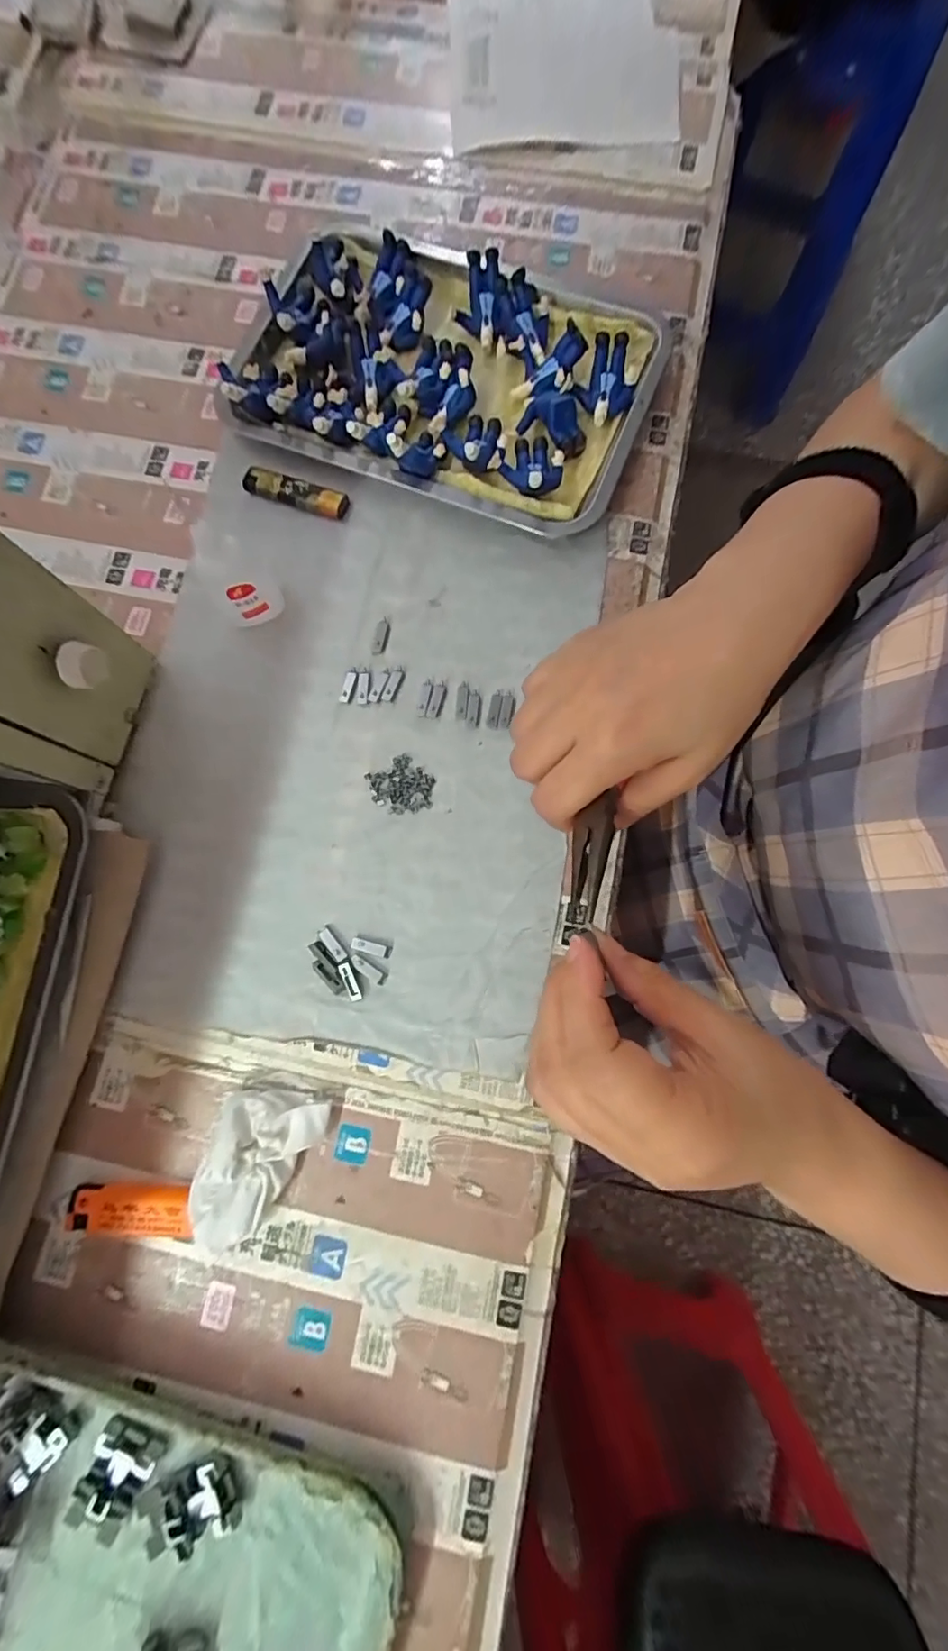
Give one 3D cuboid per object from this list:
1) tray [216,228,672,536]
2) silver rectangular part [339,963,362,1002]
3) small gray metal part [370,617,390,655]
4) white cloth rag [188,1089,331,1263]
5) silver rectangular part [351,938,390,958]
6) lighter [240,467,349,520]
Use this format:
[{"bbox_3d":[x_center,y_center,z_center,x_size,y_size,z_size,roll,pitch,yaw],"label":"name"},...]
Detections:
[{"bbox_3d":[-0.026,-0.353,0.413,0.320,0.040,0.217,22,79,5],"label":"tray"},{"bbox_3d":[-0.077,0.097,0.332,0.008,0.005,0.024,-22,79,-4],"label":"silver rectangular part"},{"bbox_3d":[-0.067,-0.137,0.383,0.009,0.004,0.029,11,78,3],"label":"small gray metal part"},{"bbox_3d":[-0.125,0.197,0.305,0.057,0.026,0.086,19,79,4],"label":"white cloth rag"},{"bbox_3d":[-0.066,0.078,0.338,0.024,0.004,0.008,16,79,3],"label":"silver rectangular part"},{"bbox_3d":[-0.137,-0.255,0.406,0.084,0.014,0.019,20,79,4],"label":"lighter"}]

